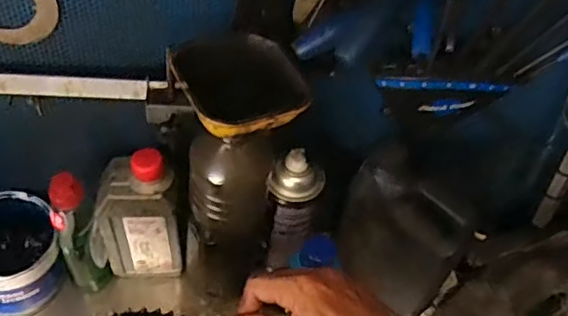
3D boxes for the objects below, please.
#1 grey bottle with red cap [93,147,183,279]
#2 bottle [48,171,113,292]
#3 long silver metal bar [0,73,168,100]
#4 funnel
[{"bbox_3d":[-0.150,0.062,0.621,0.077,0.177,0.052,1,48,-5],"label":"grey bottle with red cap"},{"bbox_3d":[-0.216,0.076,0.617,0.040,0.165,0.061,-17,52,-20],"label":"bottle"},{"bbox_3d":[-0.249,-0.064,0.503,0.281,0.017,0.017,2,15,-8],"label":"long silver metal bar"},{"bbox_3d":[-0.032,-0.045,0.457,0.084,0.073,0.093,-17,52,-20],"label":"funnel"}]

